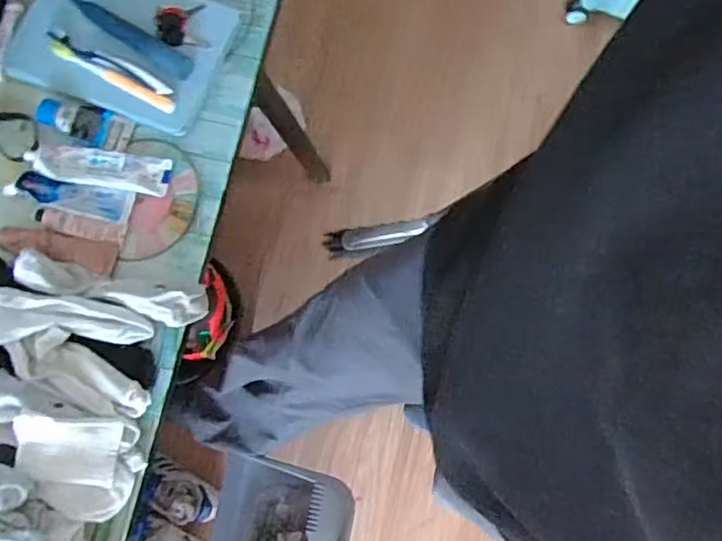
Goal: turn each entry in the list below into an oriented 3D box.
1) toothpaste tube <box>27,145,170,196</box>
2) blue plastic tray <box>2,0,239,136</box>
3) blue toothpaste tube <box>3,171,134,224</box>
[{"bbox_3d":[-0.334,-0.130,0.815,0.178,0.020,0.049,7,76,3],"label":"toothpaste tube"},{"bbox_3d":[-0.324,-0.312,0.843,0.288,0.023,0.205,16,77,5],"label":"blue plastic tray"},{"bbox_3d":[-0.365,-0.095,0.805,0.154,0.017,0.040,10,76,4],"label":"blue toothpaste tube"}]

